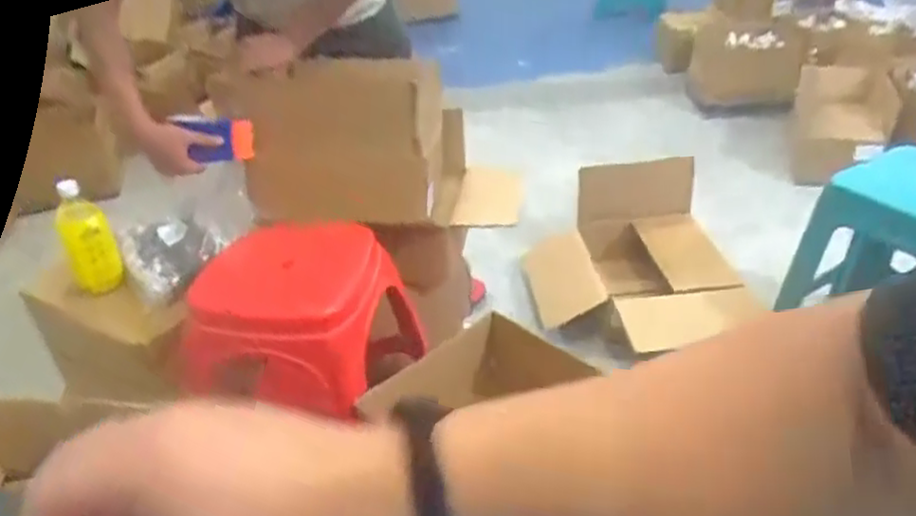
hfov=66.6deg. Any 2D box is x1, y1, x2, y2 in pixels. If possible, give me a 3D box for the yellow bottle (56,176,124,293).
[{"bbox_3d":[-0.610,-0.023,1.158,0.078,0.196,0.069,-23,39,-27],"label":"yellow bottle"}]

